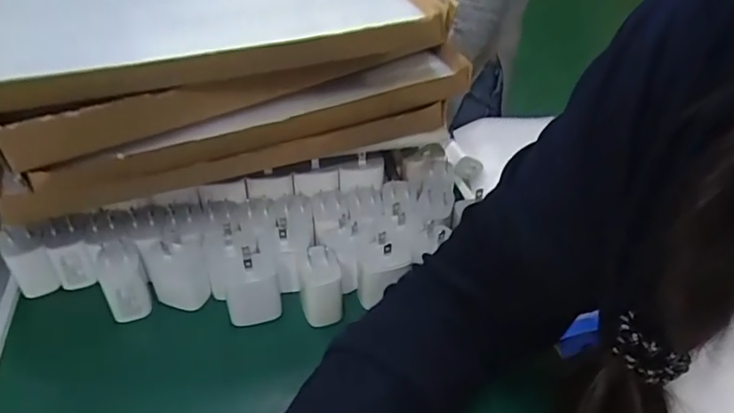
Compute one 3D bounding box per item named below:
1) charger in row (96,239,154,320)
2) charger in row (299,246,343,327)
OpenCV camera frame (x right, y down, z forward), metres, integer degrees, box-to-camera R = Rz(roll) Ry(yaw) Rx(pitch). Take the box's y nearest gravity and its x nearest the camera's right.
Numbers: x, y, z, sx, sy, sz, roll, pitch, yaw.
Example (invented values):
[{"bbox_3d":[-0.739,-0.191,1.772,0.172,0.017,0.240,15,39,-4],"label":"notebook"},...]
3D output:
[{"bbox_3d":[-0.189,0.055,0.427,0.032,0.059,0.039,-18,43,-22],"label":"charger in row"},{"bbox_3d":[-0.035,0.061,0.427,0.030,0.052,0.043,-2,39,-4],"label":"charger in row"}]

